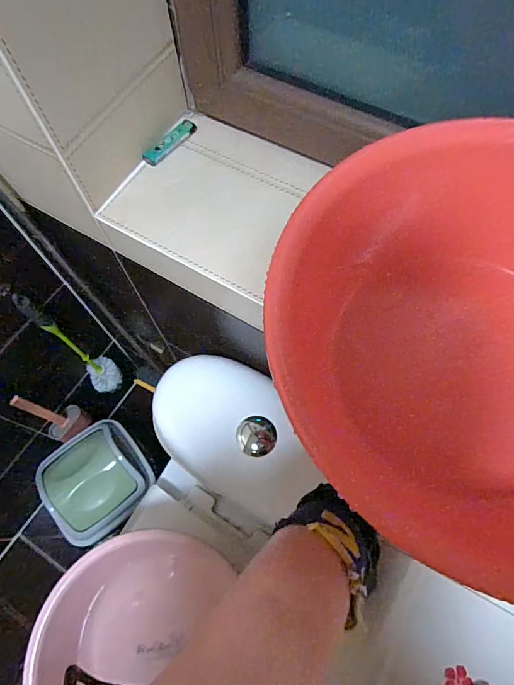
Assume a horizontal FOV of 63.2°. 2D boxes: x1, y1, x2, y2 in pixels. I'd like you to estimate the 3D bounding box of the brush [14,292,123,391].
[{"bbox_3d":[-0.412,0.014,0.958,0.077,0.365,0.103,-41,71,-15],"label":"brush"}]

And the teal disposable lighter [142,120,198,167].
[{"bbox_3d":[-0.108,-0.253,0.523,0.019,0.011,0.082,37,72,16],"label":"teal disposable lighter"}]

